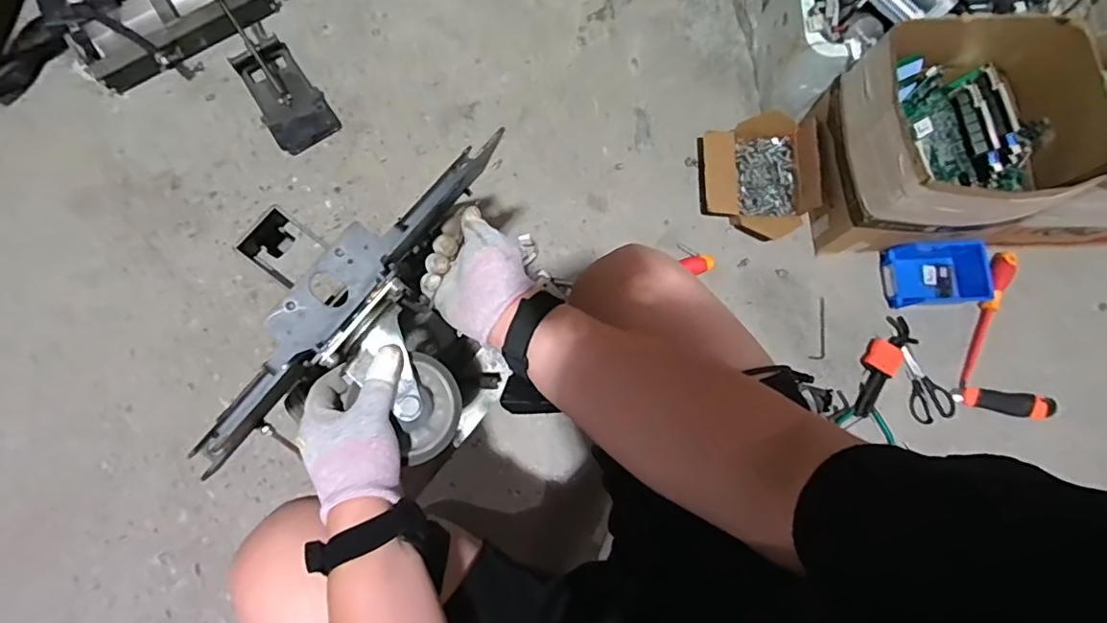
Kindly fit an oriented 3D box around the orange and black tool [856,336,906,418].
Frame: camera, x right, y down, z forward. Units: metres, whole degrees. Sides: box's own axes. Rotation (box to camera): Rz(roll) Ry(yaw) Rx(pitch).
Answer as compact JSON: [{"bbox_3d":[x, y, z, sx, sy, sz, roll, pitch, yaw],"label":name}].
[{"bbox_3d":[0.537,0.105,0.922,0.054,0.028,0.146,29,79,5],"label":"orange and black tool"}]

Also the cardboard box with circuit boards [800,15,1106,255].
[{"bbox_3d":[0.585,-0.251,0.834,0.297,0.248,0.264,-4,78,-1],"label":"cardboard box with circuit boards"}]

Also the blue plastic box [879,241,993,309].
[{"bbox_3d":[0.638,-0.063,0.931,0.146,0.063,0.104,-1,78,-1],"label":"blue plastic box"}]

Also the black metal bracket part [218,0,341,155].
[{"bbox_3d":[-0.500,-0.419,0.966,0.106,0.123,0.250,-34,80,-8],"label":"black metal bracket part"}]

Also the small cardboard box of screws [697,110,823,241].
[{"bbox_3d":[0.347,-0.230,0.943,0.179,0.080,0.212,-2,78,-1],"label":"small cardboard box of screws"}]

